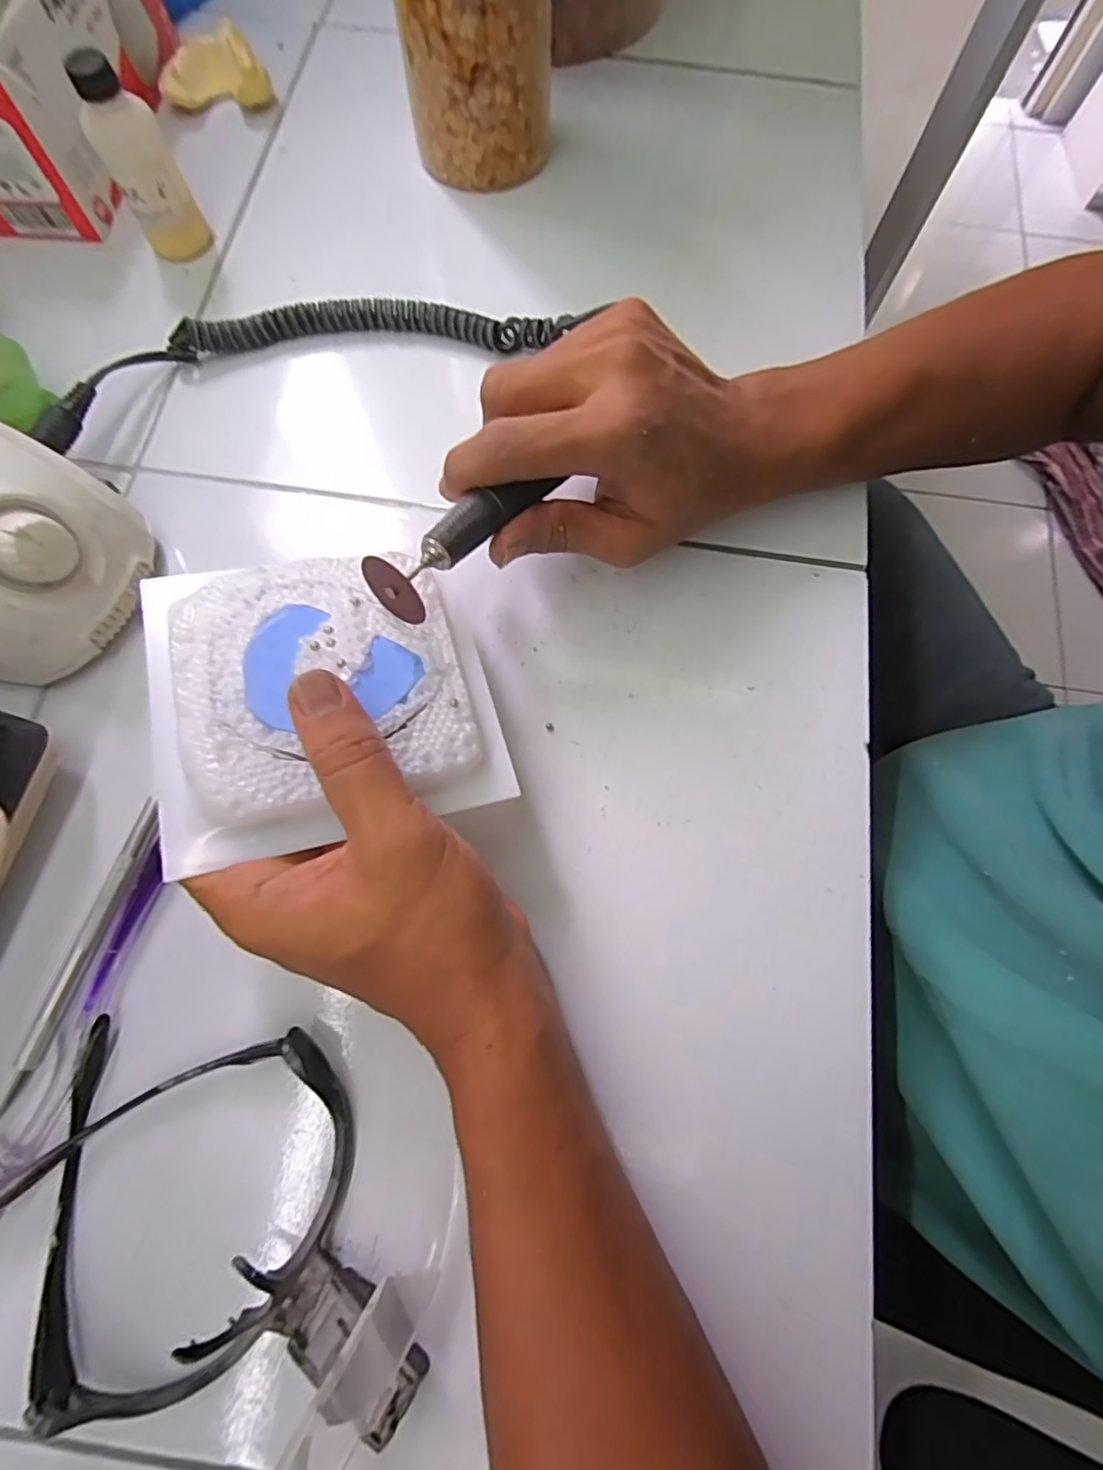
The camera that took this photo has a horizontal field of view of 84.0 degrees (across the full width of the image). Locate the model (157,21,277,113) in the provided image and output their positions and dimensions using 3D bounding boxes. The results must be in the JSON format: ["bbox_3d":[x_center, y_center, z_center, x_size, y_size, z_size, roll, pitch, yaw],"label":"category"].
[{"bbox_3d":[-0.226,-0.452,0.414,0.068,0.028,0.052,-8,74,-3],"label":"model"}]

